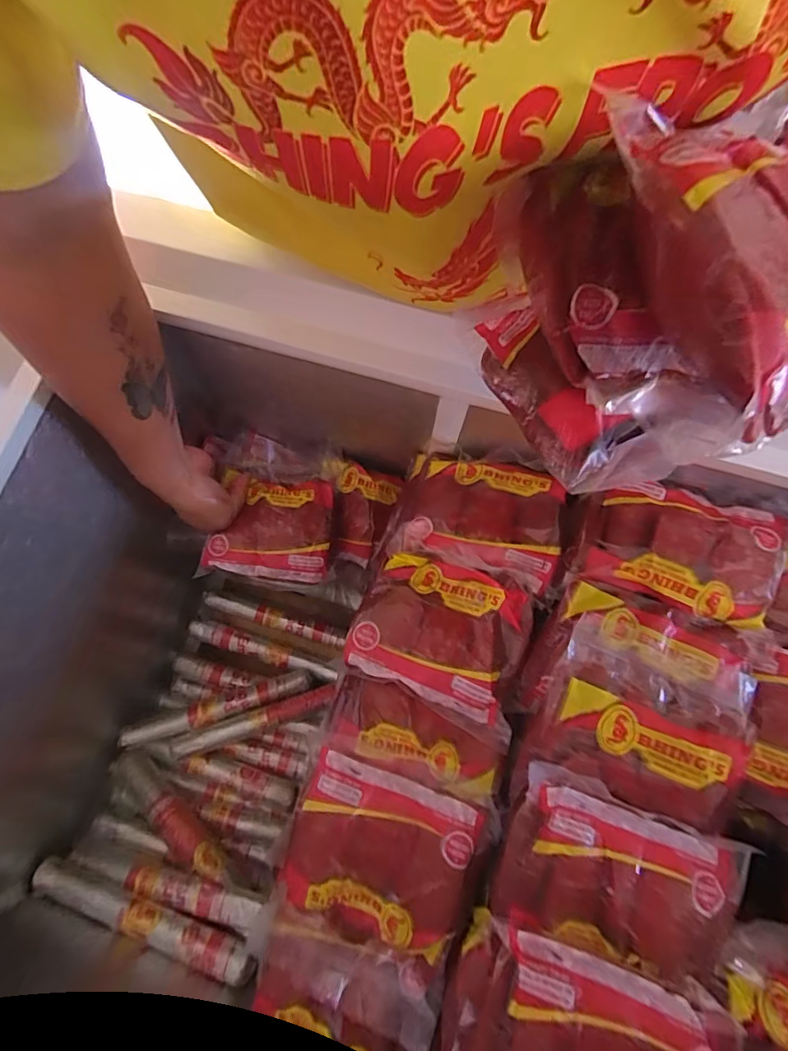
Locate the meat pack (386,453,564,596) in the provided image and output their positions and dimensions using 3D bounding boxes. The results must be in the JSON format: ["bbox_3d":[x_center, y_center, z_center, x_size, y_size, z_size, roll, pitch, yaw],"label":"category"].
[{"bbox_3d":[0.065,-0.012,0.394,0.138,0.024,0.096,14,69,19],"label":"meat pack"}]

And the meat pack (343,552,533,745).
[{"bbox_3d":[0.034,0.079,0.365,0.127,0.026,0.101,21,74,5],"label":"meat pack"}]

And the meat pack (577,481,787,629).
[{"bbox_3d":[0.208,0.016,0.350,0.134,0.038,0.093,18,73,4],"label":"meat pack"}]

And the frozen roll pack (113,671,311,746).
[{"bbox_3d":[-0.219,0.230,0.606,0.224,0.027,0.028,-15,76,-20],"label":"frozen roll pack"}]

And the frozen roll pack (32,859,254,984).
[{"bbox_3d":[-0.243,0.377,0.462,0.235,0.040,0.037,19,74,4],"label":"frozen roll pack"}]

